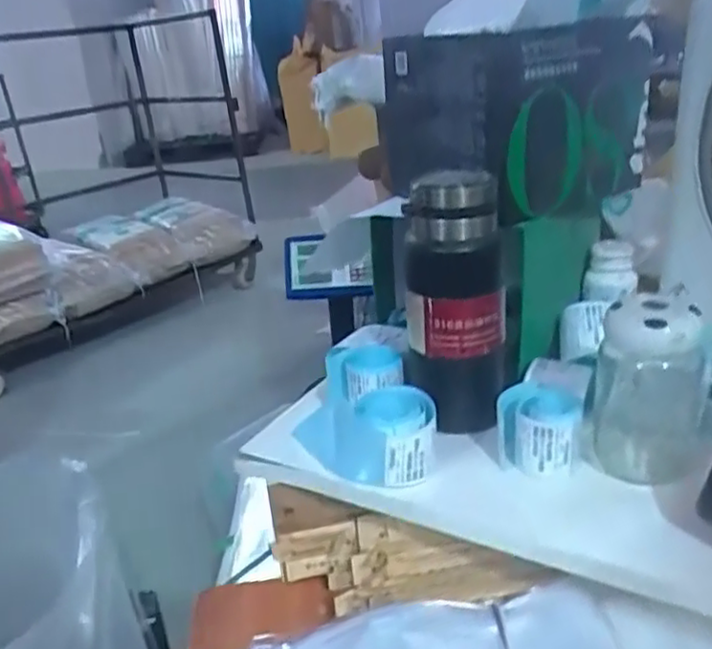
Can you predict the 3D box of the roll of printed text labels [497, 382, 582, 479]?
[{"bbox_3d":[0.145,0.080,0.539,0.064,0.048,0.068,-4,24,2],"label":"roll of printed text labels"}]

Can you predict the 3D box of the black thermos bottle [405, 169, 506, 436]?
[{"bbox_3d":[0.082,-0.021,0.572,0.078,0.197,0.073,1,25,12],"label":"black thermos bottle"}]

